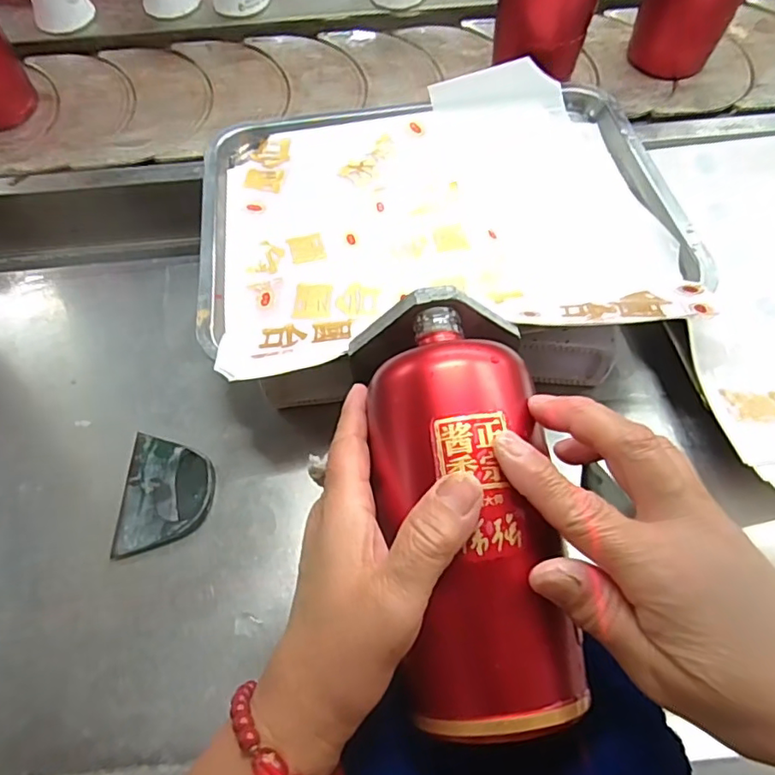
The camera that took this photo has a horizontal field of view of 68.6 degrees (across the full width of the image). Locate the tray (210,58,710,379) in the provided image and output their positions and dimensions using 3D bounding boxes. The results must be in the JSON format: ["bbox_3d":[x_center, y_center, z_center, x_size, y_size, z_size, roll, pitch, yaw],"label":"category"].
[{"bbox_3d":[0.036,-0.135,0.426,0.343,0.029,0.272,-8,58,-3],"label":"tray"}]

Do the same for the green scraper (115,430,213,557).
[{"bbox_3d":[-0.146,0.069,0.379,0.059,0.007,0.079,-4,60,1],"label":"green scraper"}]

